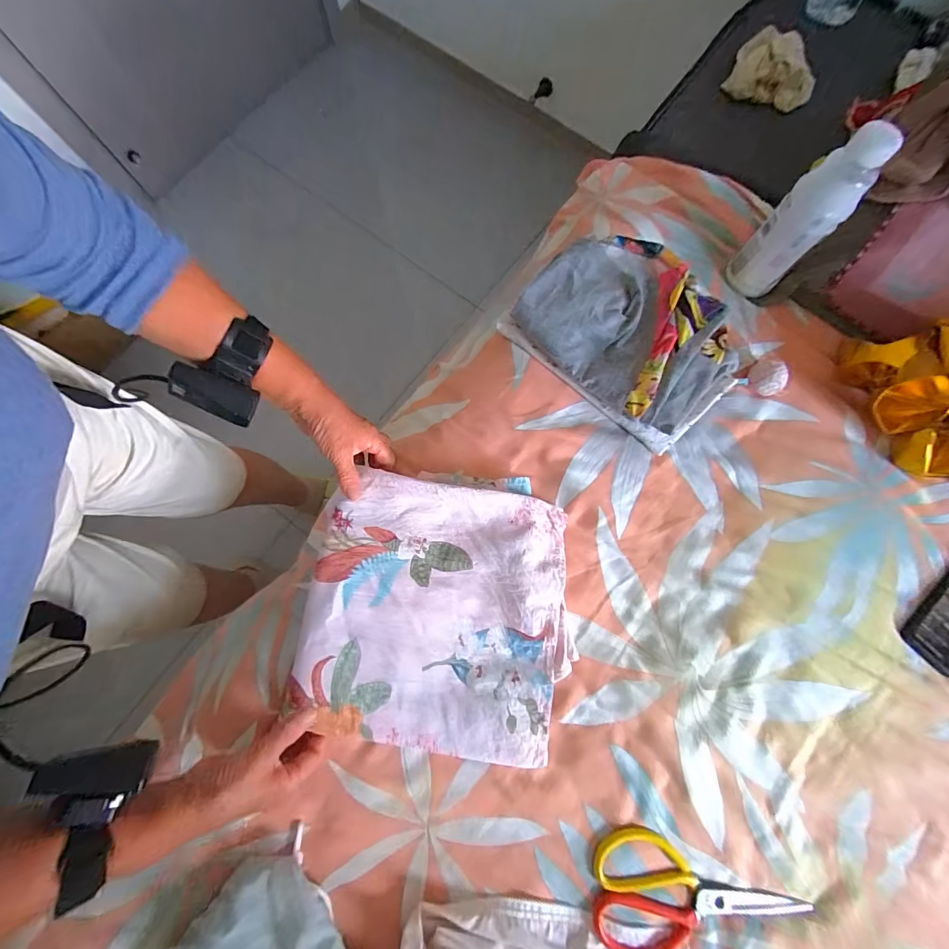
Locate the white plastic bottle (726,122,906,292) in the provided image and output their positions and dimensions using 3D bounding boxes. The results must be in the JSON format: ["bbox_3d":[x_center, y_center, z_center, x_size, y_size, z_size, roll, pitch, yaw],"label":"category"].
[{"bbox_3d":[0.377,-0.292,0.482,0.065,0.178,0.057,44,82,8],"label":"white plastic bottle"}]

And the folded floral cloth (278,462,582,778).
[{"bbox_3d":[-0.043,0.148,0.460,0.289,0.043,0.295,3,79,1],"label":"folded floral cloth"}]

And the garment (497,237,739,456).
[{"bbox_3d":[0.184,-0.167,0.507,0.178,0.075,0.259,-43,82,-7],"label":"garment"}]

